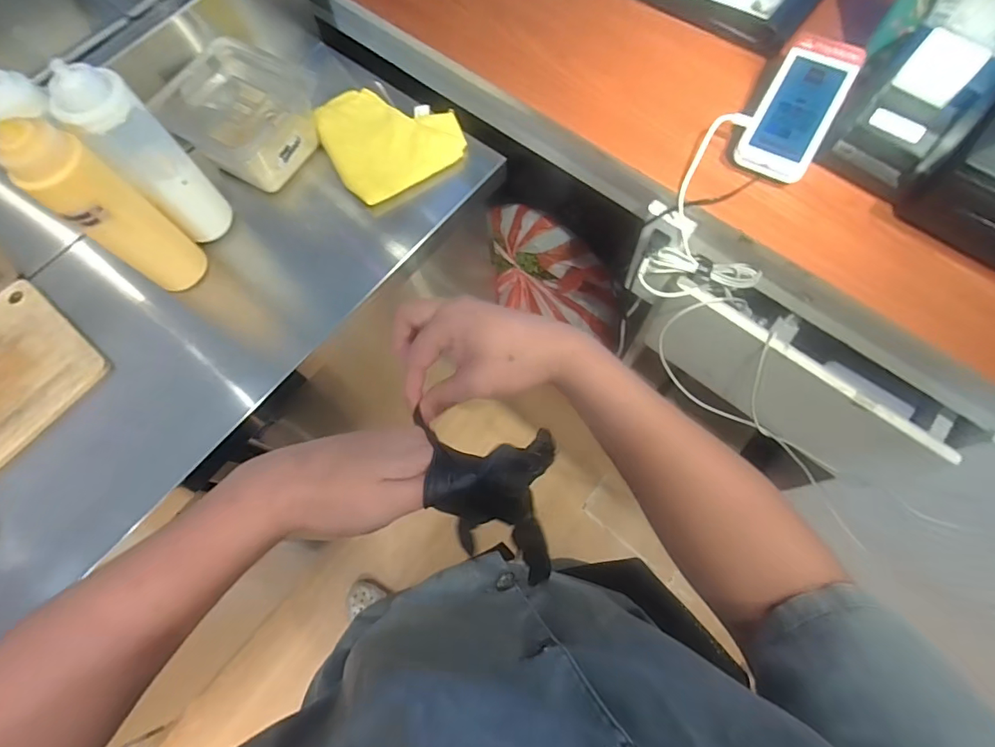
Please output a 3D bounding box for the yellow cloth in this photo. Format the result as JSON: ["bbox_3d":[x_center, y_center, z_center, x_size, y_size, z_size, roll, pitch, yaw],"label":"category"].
[{"bbox_3d":[-0.158,-0.342,0.689,0.176,0.017,0.192,-35,73,-9],"label":"yellow cloth"}]

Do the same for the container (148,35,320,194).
[{"bbox_3d":[-0.339,-0.344,0.659,0.163,0.087,0.155,34,75,13],"label":"container"}]

